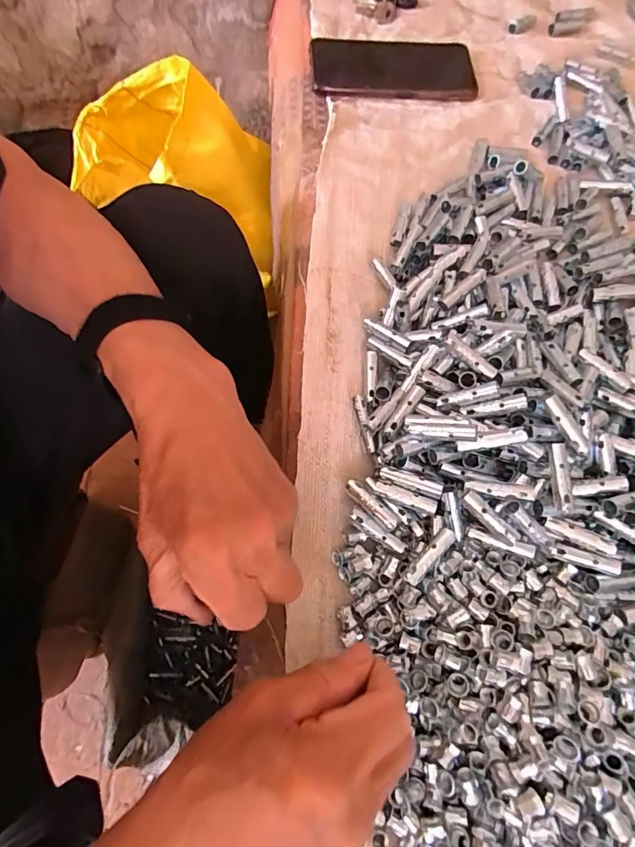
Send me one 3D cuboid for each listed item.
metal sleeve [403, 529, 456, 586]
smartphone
[{"bbox_3d":[0.069,0.083,0.282,0.009,0.011,0.040,42,73,14],"label":"metal sleeve"},{"bbox_3d":[0.077,-0.364,0.466,0.163,0.012,0.087,2,68,-1],"label":"smartphone"}]

